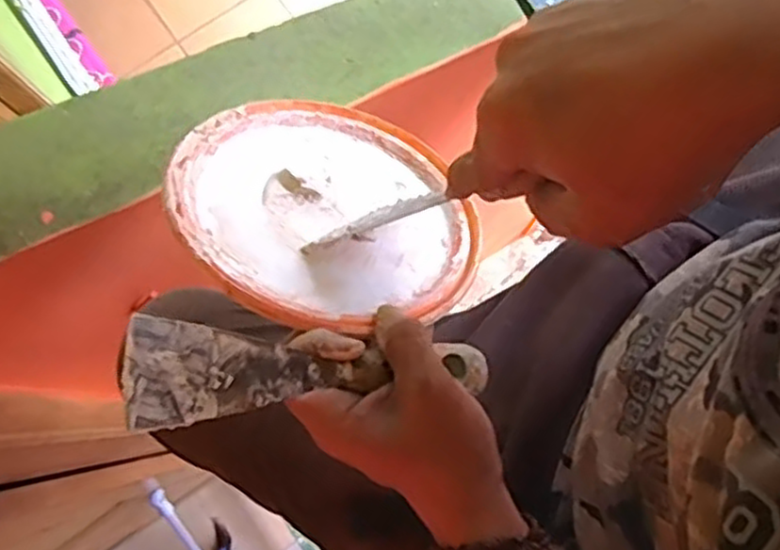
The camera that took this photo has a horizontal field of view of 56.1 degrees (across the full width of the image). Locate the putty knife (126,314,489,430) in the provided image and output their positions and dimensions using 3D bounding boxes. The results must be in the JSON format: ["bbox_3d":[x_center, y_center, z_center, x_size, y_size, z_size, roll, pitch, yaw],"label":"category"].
[{"bbox_3d":[-0.029,0.044,0.337,0.173,0.011,0.043,3,79,-28],"label":"putty knife"}]

